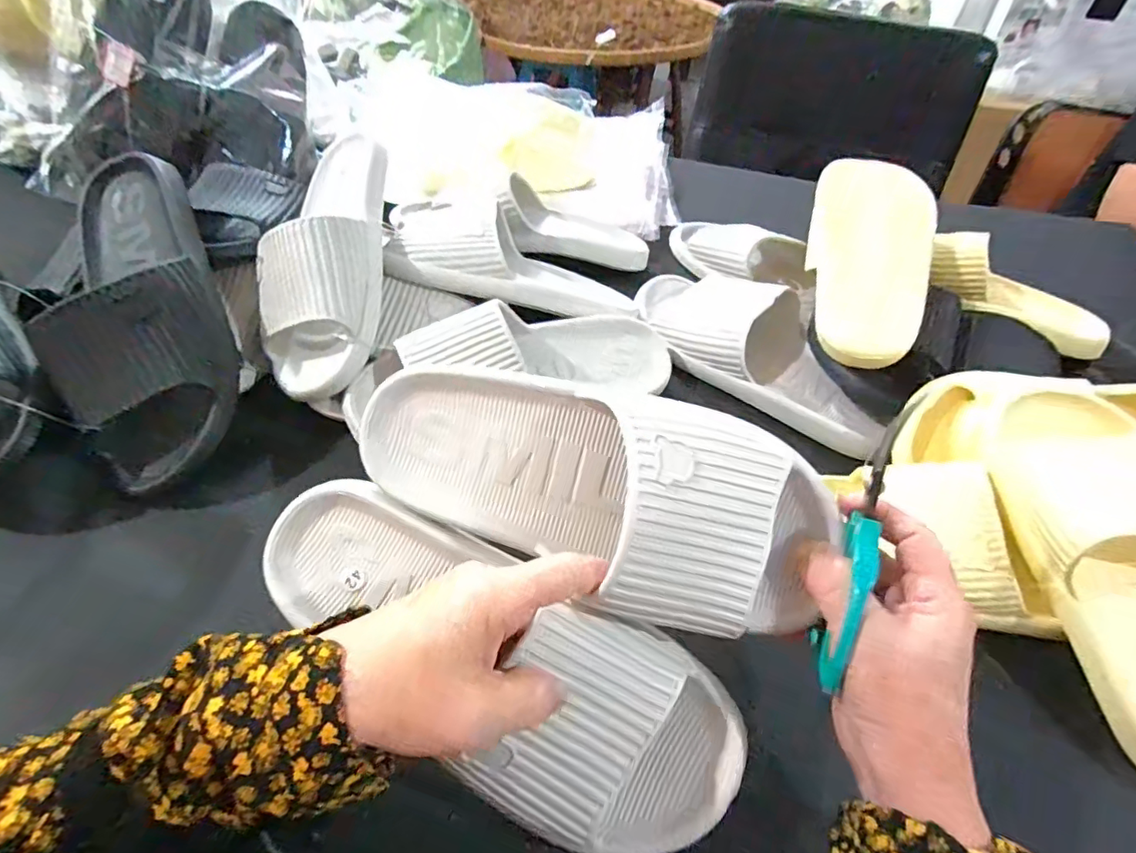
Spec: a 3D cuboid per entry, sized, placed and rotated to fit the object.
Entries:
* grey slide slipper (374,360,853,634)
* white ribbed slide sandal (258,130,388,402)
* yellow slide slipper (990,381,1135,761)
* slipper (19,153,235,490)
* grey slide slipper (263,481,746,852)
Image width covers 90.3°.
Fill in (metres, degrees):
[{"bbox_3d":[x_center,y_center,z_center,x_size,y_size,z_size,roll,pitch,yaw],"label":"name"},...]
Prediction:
[{"bbox_3d":[0.013,0.032,0.279,0.263,0.100,0.078,16,5,7],"label":"grey slide slipper"},{"bbox_3d":[-0.197,-0.145,0.463,0.090,0.079,0.247,1,69,-4],"label":"white ribbed slide sandal"},{"bbox_3d":[0.356,0.087,0.355,0.098,0.056,0.254,-3,68,-8],"label":"yellow slide slipper"},{"bbox_3d":[-0.320,-0.093,0.418,0.122,0.076,0.278,-15,73,-17],"label":"slipper"},{"bbox_3d":[-0.043,0.119,0.296,0.272,0.066,0.102,27,78,10],"label":"grey slide slipper"}]

